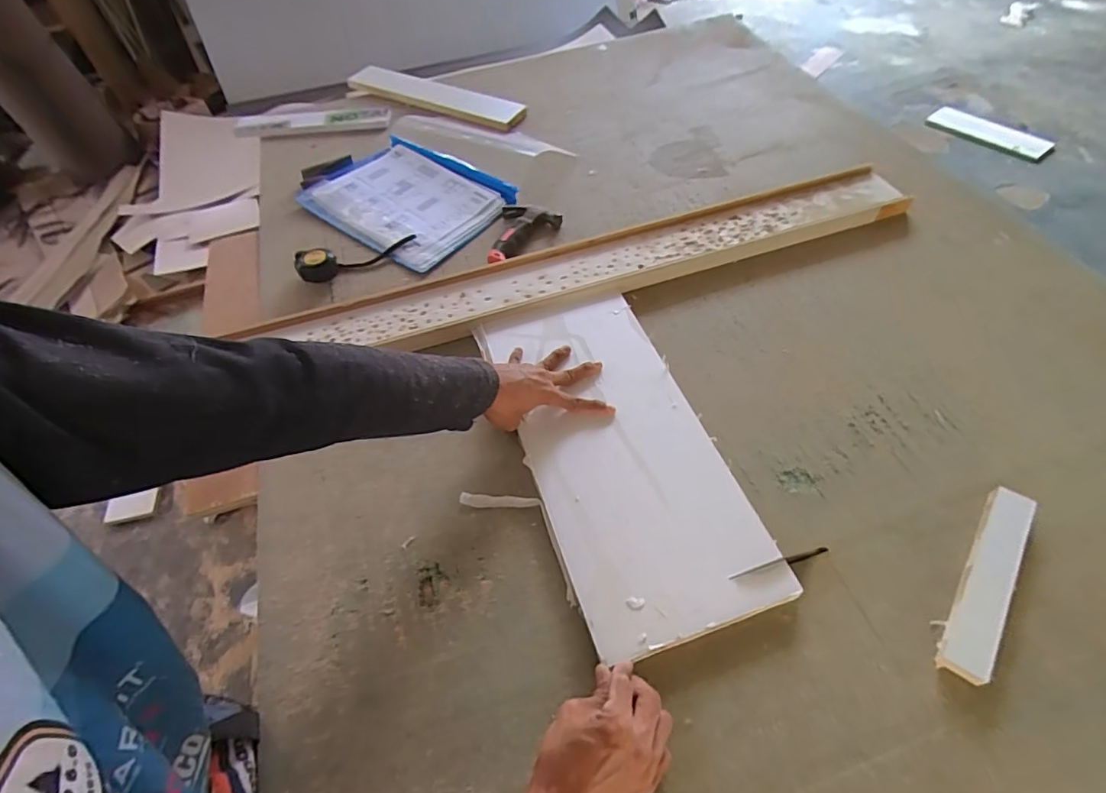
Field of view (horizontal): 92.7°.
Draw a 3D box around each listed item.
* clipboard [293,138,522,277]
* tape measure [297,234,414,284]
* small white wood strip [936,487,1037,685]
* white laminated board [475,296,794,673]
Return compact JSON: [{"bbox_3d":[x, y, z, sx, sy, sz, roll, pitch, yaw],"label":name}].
[{"bbox_3d":[-0.270,-0.378,0.996,0.348,0.028,0.261,31,63,24],"label":"clipboard"},{"bbox_3d":[-0.330,-0.242,0.889,0.200,0.047,0.044,-26,57,-13],"label":"tape measure"},{"bbox_3d":[0.442,0.184,0.534,0.043,0.016,0.210,29,62,23],"label":"small white wood strip"},{"bbox_3d":[0.076,0.053,0.650,0.223,0.019,0.463,-15,54,-6],"label":"white laminated board"}]

